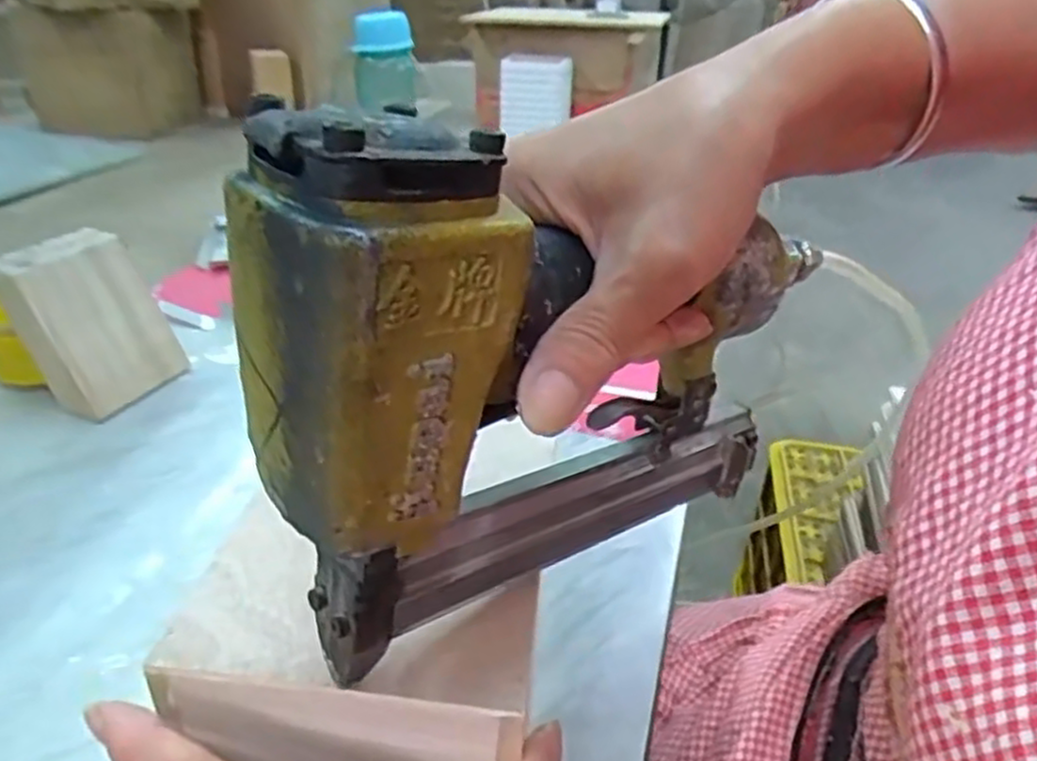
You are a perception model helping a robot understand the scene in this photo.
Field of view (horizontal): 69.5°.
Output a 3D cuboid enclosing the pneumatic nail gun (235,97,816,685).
[{"bbox_3d":[0.018,-0.004,0.237,0.200,0.163,0.041,-20,38,-34],"label":"pneumatic nail gun"}]

